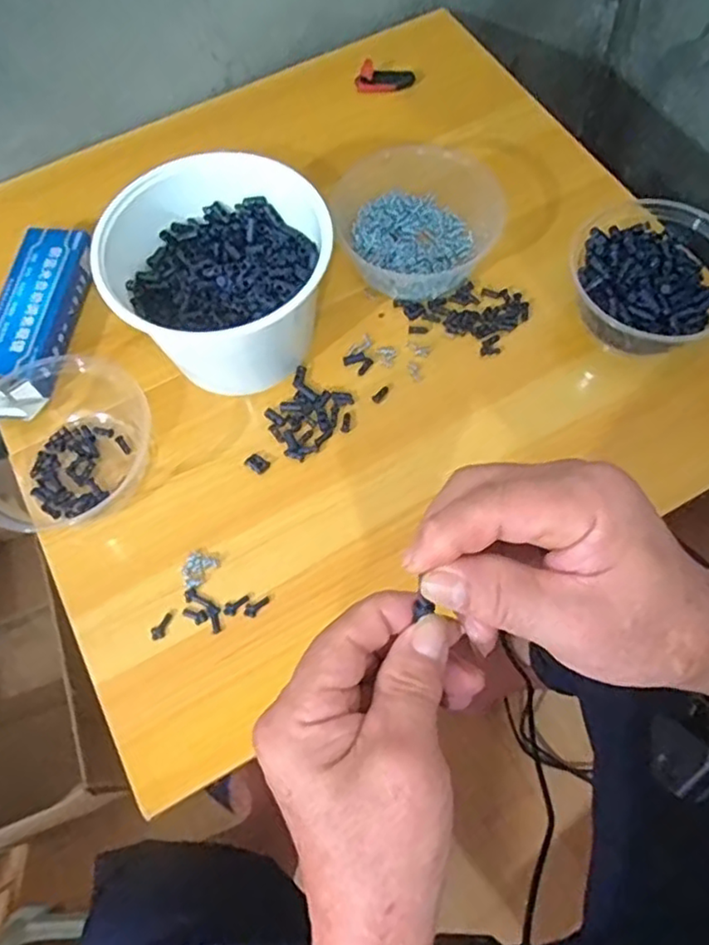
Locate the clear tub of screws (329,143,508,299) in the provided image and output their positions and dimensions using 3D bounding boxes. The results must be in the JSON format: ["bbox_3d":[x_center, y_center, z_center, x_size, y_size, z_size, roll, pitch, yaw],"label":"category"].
[{"bbox_3d":[0.053,-0.214,0.564,0.145,0.059,0.124,6,67,3],"label":"clear tub of screws"}]

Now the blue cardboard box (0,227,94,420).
[{"bbox_3d":[-0.266,-0.126,0.553,0.069,0.030,0.180,6,67,3],"label":"blue cardboard box"}]

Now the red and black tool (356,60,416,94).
[{"bbox_3d":[0.031,-0.397,0.665,0.058,0.013,0.031,6,67,3],"label":"red and black tool"}]

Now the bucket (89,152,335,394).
[{"bbox_3d":[-0.098,-0.156,0.513,0.153,0.107,0.149,0,66,0],"label":"bucket"}]

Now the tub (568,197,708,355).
[{"bbox_3d":[0.234,-0.148,0.527,0.146,0.065,0.132,-41,72,-16],"label":"tub"}]

